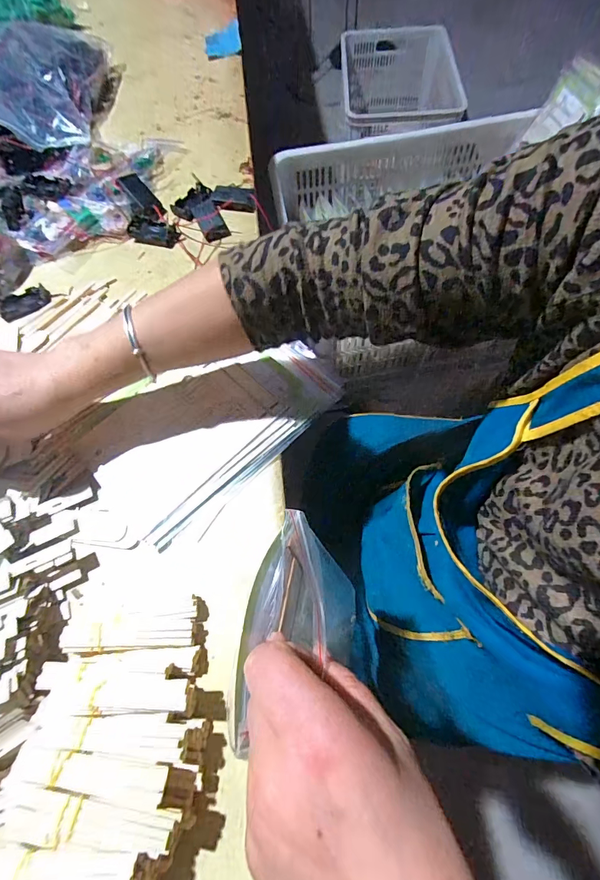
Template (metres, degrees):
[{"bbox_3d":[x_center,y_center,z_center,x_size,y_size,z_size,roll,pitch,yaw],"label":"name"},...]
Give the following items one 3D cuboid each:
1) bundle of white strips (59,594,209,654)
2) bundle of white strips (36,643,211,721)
[{"bbox_3d":[-0.143,0.153,0.334,0.119,0.036,0.041,-3,65,2],"label":"bundle of white strips"},{"bbox_3d":[-0.141,0.188,0.311,0.124,0.046,0.041,-4,65,1],"label":"bundle of white strips"}]

